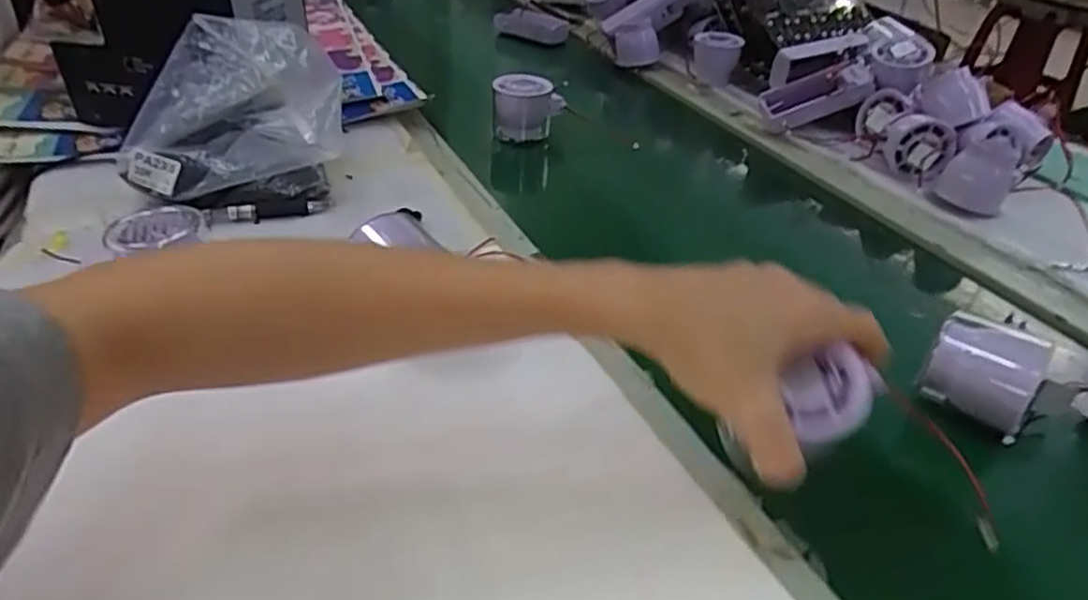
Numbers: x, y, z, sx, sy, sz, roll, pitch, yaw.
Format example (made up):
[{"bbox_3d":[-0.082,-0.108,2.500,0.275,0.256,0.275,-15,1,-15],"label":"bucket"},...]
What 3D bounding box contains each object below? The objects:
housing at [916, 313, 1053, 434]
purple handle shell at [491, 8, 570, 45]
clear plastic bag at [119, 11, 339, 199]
[{"bbox_3d":[0.256,0.043,0.402,0.064,0.047,0.048,25,41,27],"label":"housing"},{"bbox_3d":[-0.019,-0.411,1.046,0.110,0.034,0.051,23,40,25],"label":"purple handle shell"},{"bbox_3d":[-0.241,-0.144,0.557,0.150,0.118,0.105,2,36,-3],"label":"clear plastic bag"}]

